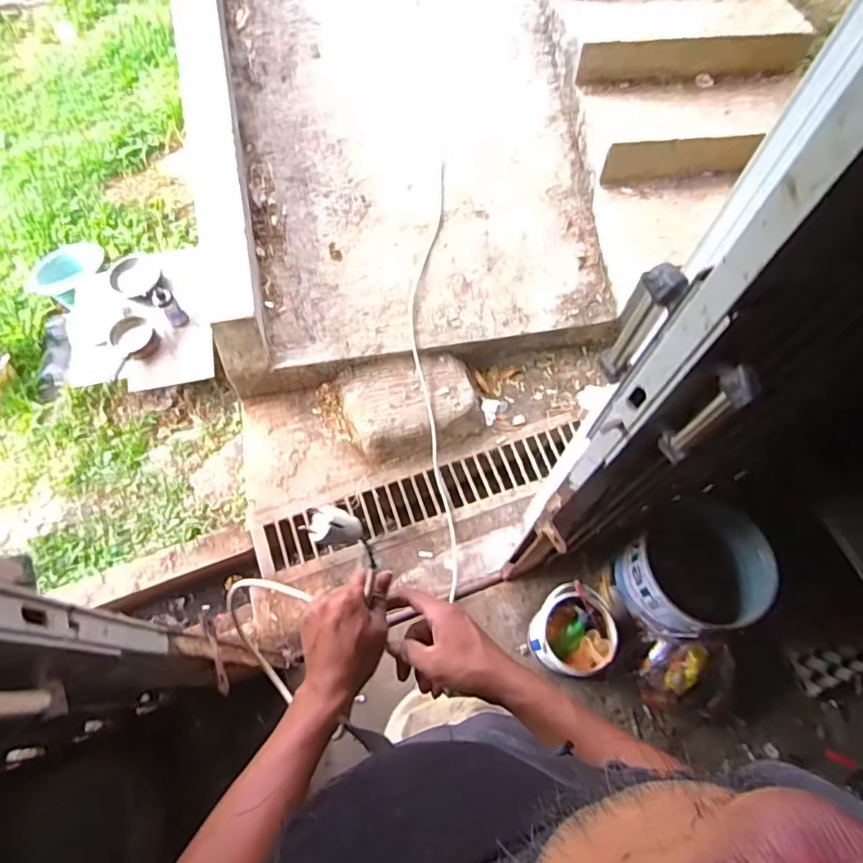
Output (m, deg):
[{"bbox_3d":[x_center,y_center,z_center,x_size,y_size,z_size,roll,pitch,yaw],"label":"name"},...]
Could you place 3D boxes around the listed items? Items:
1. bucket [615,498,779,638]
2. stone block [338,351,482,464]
[{"bbox_3d":[0.601,0.321,1.254,0.297,0.303,0.284,1,64,-2],"label":"bucket"},{"bbox_3d":[-0.065,-0.084,1.660,0.419,0.107,0.293,-8,65,-6],"label":"stone block"}]

